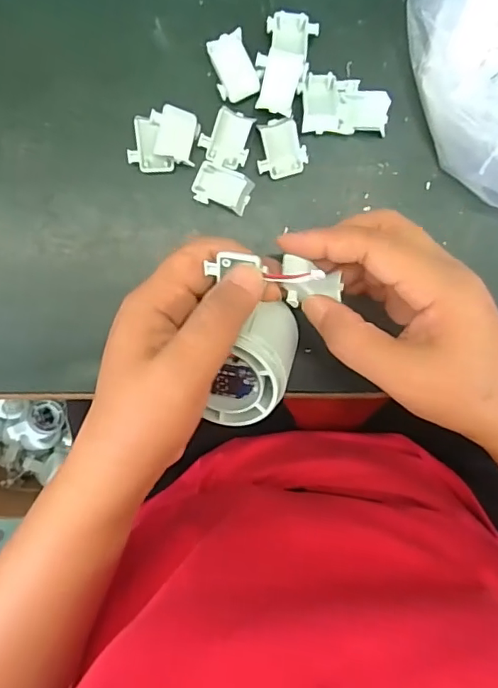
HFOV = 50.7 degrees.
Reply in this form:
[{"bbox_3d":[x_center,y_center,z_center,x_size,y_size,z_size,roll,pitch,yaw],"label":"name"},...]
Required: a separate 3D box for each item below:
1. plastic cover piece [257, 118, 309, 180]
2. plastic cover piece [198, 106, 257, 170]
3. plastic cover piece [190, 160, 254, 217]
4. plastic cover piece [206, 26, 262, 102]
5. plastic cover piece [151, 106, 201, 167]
[{"bbox_3d":[0.018,-0.115,0.310,0.029,0.008,0.031,-16,97,2],"label":"plastic cover piece"},{"bbox_3d":[-0.012,-0.121,0.307,0.029,0.005,0.033,20,96,-3],"label":"plastic cover piece"},{"bbox_3d":[-0.016,-0.093,0.313,0.033,0.005,0.023,18,96,-3],"label":"plastic cover piece"},{"bbox_3d":[-0.008,-0.160,0.305,0.025,0.008,0.034,-19,97,2],"label":"plastic cover piece"},{"bbox_3d":[-0.044,-0.123,0.307,0.028,0.006,0.028,16,96,-2],"label":"plastic cover piece"}]

